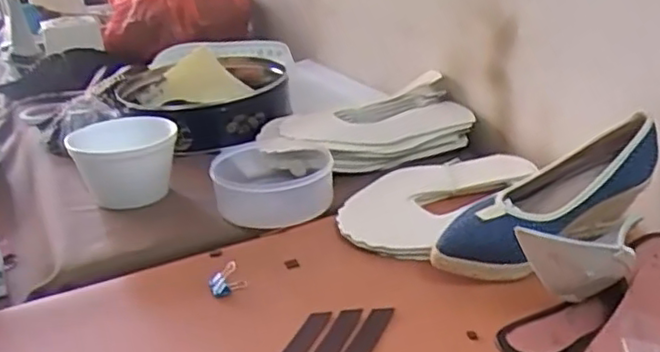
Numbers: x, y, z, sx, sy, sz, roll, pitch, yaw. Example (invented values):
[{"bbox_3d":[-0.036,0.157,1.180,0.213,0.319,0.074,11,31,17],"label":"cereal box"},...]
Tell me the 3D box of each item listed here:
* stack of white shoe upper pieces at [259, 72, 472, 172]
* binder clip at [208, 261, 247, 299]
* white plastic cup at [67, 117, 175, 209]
[{"bbox_3d":[0.047,-0.062,0.918,0.283,0.054,0.136,-12,25,-13],"label":"stack of white shoe upper pieces"},{"bbox_3d":[-0.099,0.100,0.650,0.035,0.025,0.020,-14,26,-16],"label":"binder clip"},{"bbox_3d":[-0.253,-0.017,0.851,0.125,0.089,0.131,-11,25,-11],"label":"white plastic cup"}]

